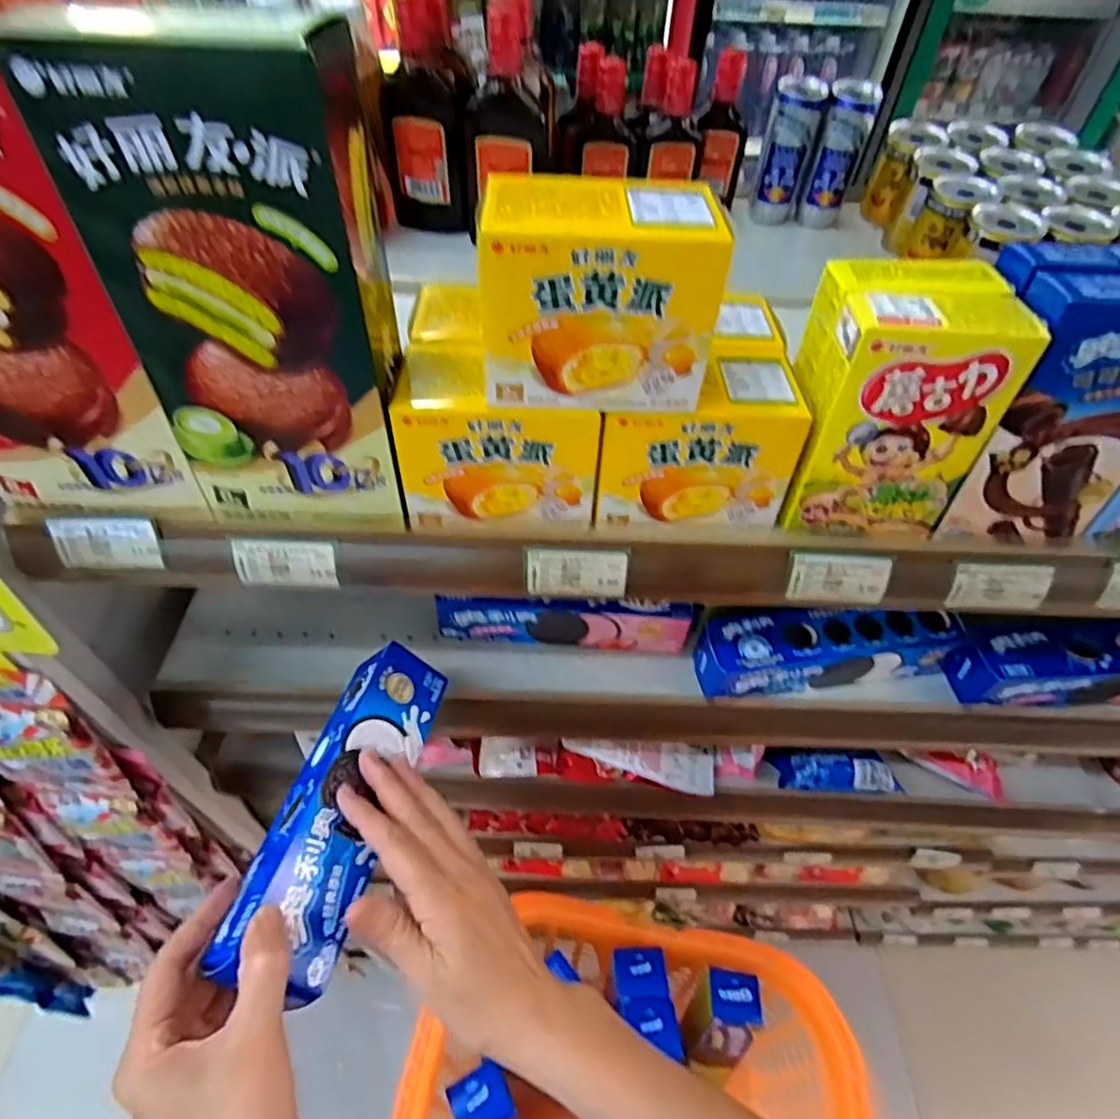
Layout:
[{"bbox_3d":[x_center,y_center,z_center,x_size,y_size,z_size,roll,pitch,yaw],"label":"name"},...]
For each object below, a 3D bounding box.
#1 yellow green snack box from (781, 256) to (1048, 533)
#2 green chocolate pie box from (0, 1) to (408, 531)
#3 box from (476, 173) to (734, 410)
[{"bbox_3d":[0.179,-0.088,0.370,0.088,0.125,0.075,1,51,-3],"label":"yellow green snack box"},{"bbox_3d":[-0.139,-0.120,0.317,0.112,0.218,0.071,5,51,1],"label":"green chocolate pie box"},{"bbox_3d":[0.018,-0.127,0.319,0.110,0.083,0.063,0,51,-3],"label":"box"}]

